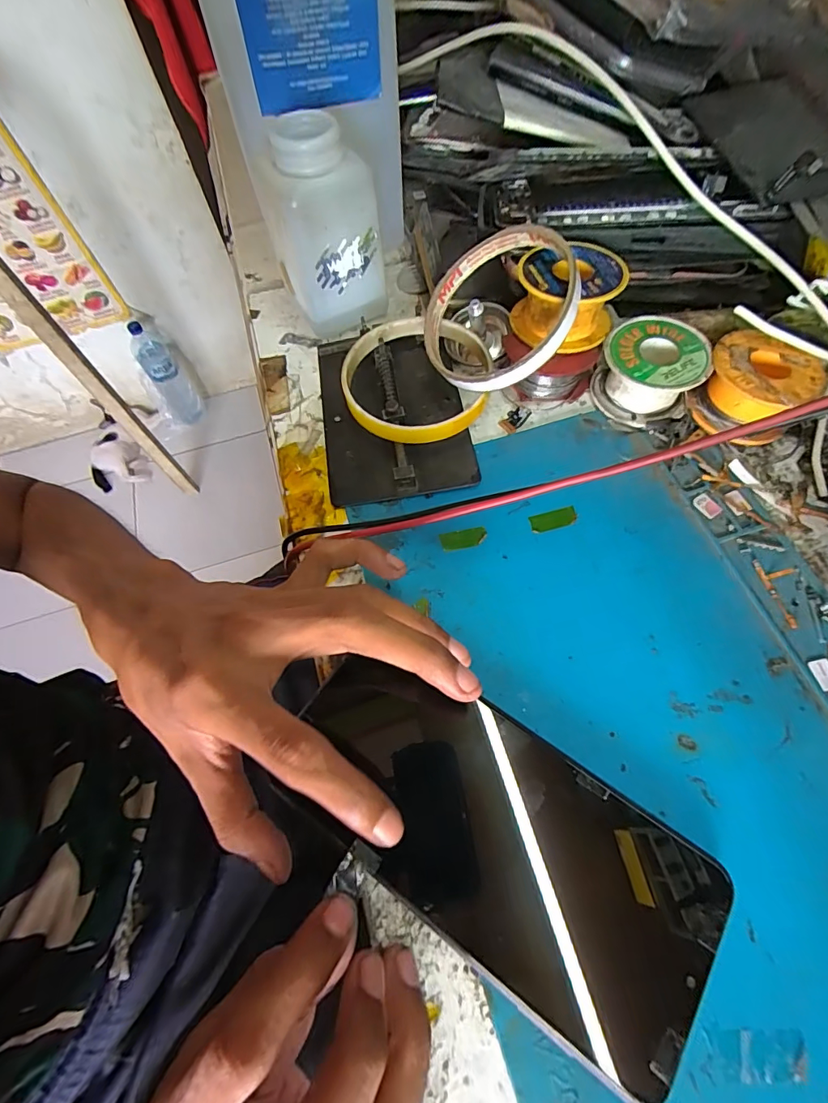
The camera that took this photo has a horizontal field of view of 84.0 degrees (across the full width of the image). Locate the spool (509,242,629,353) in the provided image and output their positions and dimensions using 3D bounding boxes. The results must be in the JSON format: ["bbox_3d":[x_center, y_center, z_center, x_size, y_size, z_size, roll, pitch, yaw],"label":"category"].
[{"bbox_3d":[0.079,-0.133,0.242,0.052,0.035,0.050,-1,65,2],"label":"spool"}]

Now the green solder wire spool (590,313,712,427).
[{"bbox_3d":[0.126,-0.097,0.249,0.049,0.030,0.051,30,70,16],"label":"green solder wire spool"}]

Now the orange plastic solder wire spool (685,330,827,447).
[{"bbox_3d":[0.177,-0.084,0.239,0.051,0.032,0.050,-1,65,2],"label":"orange plastic solder wire spool"}]

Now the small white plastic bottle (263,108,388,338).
[{"bbox_3d":[-0.052,-0.177,0.260,0.055,0.097,0.047,-23,66,-8],"label":"small white plastic bottle"}]

